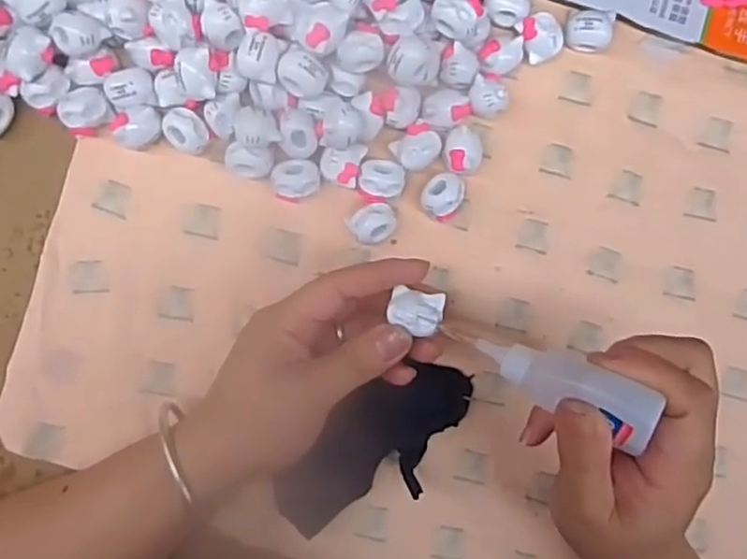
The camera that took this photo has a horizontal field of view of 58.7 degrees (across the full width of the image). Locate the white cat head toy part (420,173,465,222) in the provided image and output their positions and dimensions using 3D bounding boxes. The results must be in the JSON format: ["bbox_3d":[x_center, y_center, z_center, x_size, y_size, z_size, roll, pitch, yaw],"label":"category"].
[{"bbox_3d":[0.038,-0.045,0.363,0.021,0.016,0.024,35,87,0],"label":"white cat head toy part"}]

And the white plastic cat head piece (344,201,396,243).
[{"bbox_3d":[0.000,-0.030,0.357,0.023,0.018,0.020,-37,89,-3],"label":"white plastic cat head piece"}]

